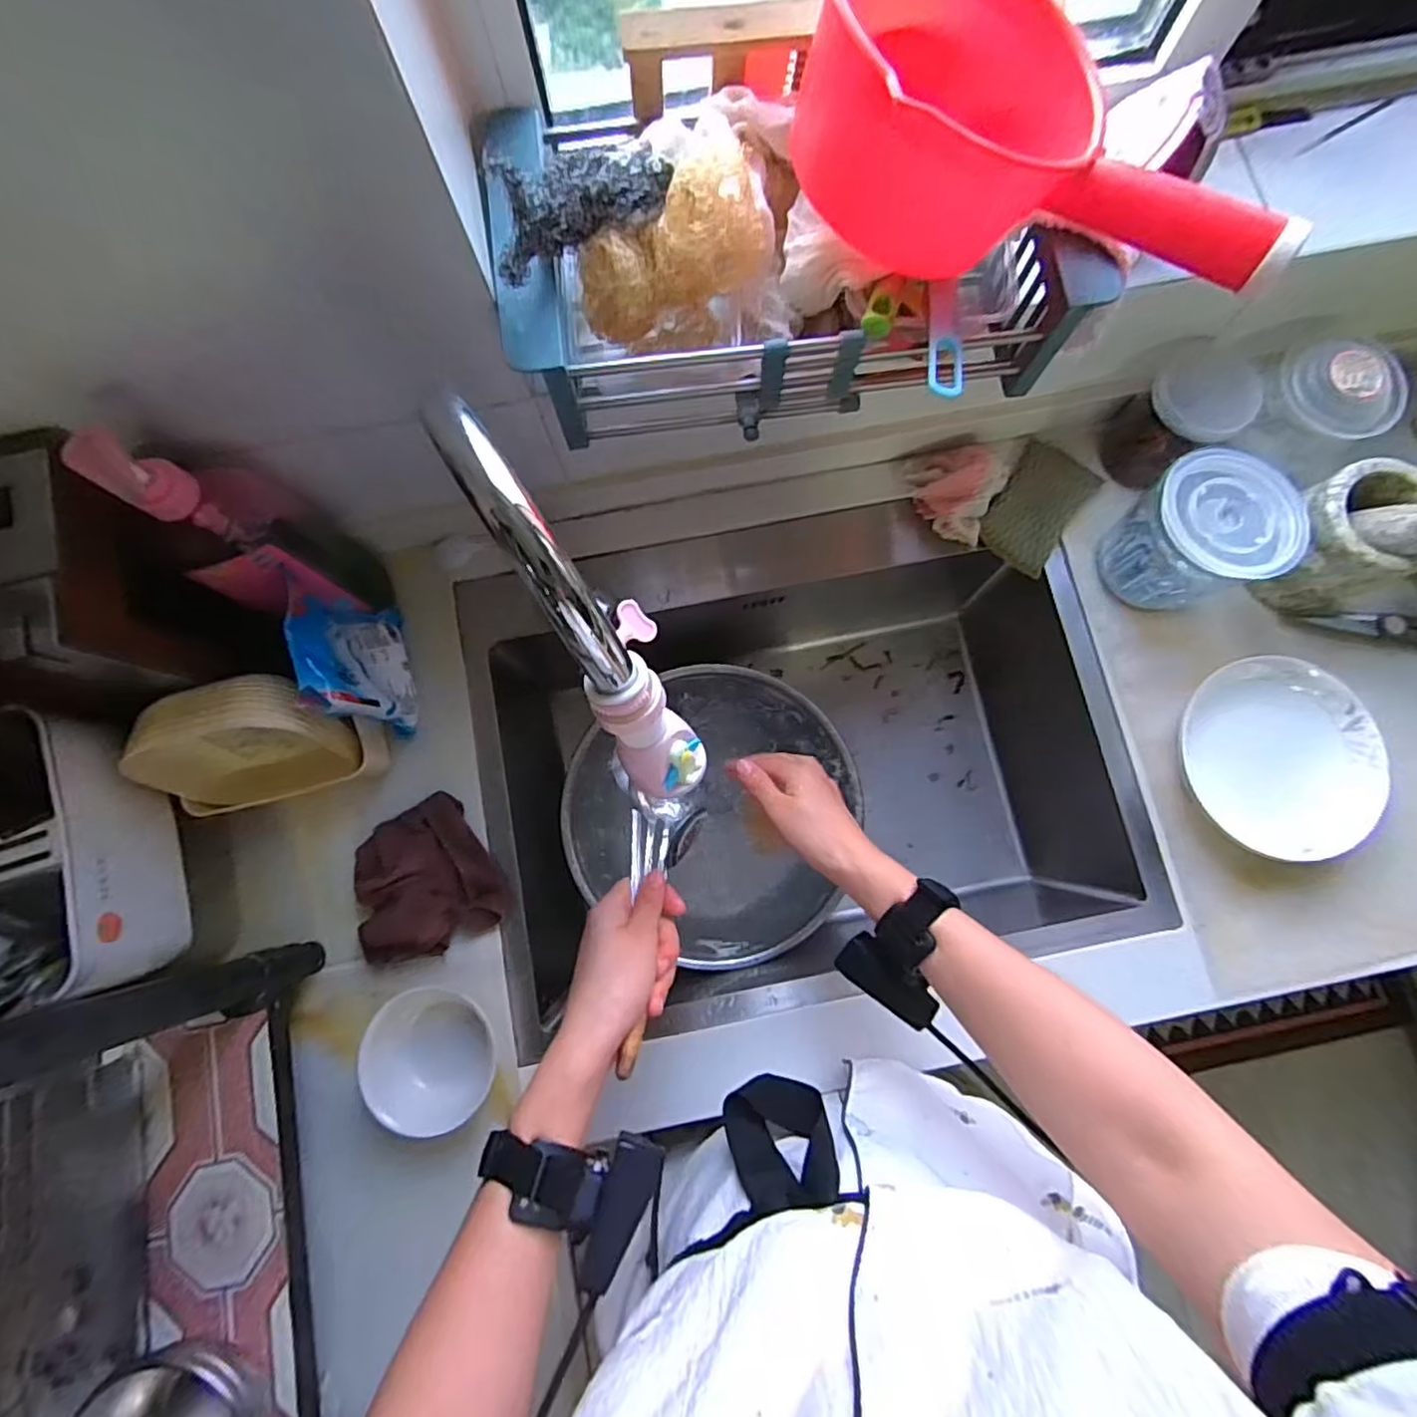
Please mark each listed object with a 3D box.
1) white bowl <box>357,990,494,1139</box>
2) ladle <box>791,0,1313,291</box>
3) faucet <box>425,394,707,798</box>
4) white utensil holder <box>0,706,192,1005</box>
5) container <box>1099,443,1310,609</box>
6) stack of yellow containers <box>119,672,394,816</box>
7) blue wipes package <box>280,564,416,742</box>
[{"bbox_3d":[-0.233,0.292,0.541,0.089,0.043,0.109,-7,79,-1],"label":"white bowl"},{"bbox_3d":[0.188,-0.325,0.372,0.265,0.102,0.110,23,80,4],"label":"ladle"},{"bbox_3d":[-0.057,-0.038,0.328,0.052,0.048,0.231,-33,125,-6],"label":"faucet"},{"bbox_3d":[-0.472,0.111,0.478,0.095,0.101,0.187,-12,80,-2],"label":"white utensil holder"},{"bbox_3d":[0.436,-0.152,0.589,0.112,0.127,0.112,0,79,0],"label":"container"},{"bbox_3d":[-0.370,0.029,0.542,0.152,0.133,0.078,-15,80,-3],"label":"stack of yellow containers"},{"bbox_3d":[-0.297,-0.043,0.553,0.035,0.147,0.119,-21,80,-4],"label":"blue wipes package"}]

